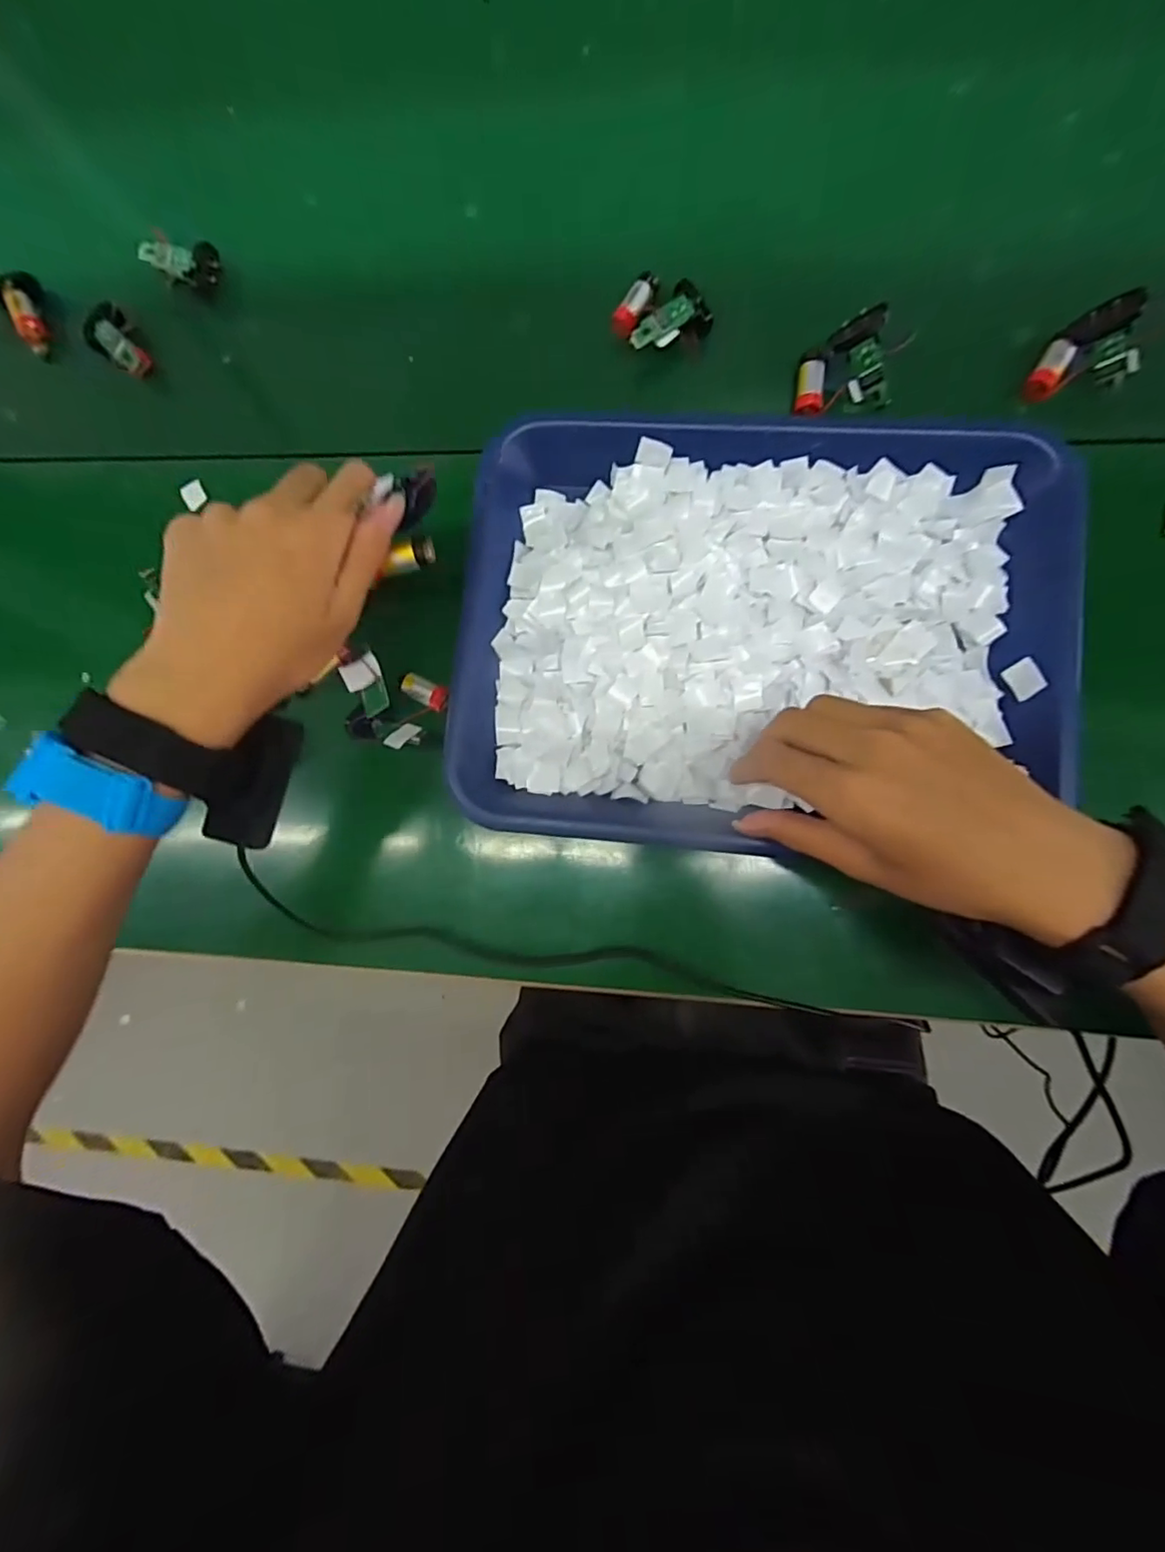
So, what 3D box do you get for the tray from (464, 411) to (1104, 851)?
[{"bbox_3d":[0.098,-0.082,0.344,0.330,0.029,0.243,4,84,8],"label":"tray"}]

